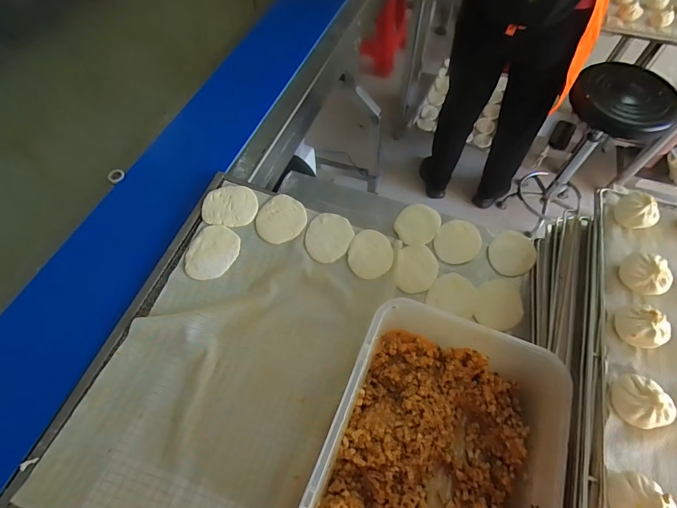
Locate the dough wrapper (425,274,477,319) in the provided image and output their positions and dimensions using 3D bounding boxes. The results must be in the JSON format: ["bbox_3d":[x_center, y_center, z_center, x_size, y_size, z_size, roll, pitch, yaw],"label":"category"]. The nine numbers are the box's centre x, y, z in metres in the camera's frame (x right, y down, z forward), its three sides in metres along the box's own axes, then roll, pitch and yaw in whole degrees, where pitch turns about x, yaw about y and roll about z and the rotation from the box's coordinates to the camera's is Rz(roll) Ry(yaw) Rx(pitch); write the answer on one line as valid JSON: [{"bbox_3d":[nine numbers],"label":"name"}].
[{"bbox_3d":[0.216,0.074,0.685,0.087,0.004,0.085,23,69,12],"label":"dough wrapper"}]

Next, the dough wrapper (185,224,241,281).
[{"bbox_3d":[-0.228,-0.003,0.665,0.080,0.006,0.107,27,64,0],"label":"dough wrapper"}]

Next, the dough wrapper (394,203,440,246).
[{"bbox_3d":[0.162,-0.060,0.755,0.084,0.008,0.098,27,64,15],"label":"dough wrapper"}]

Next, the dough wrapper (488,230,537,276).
[{"bbox_3d":[0.339,-0.002,0.722,0.085,0.007,0.091,-4,70,7],"label":"dough wrapper"}]

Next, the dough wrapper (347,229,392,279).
[{"bbox_3d":[0.063,-0.001,0.713,0.083,0.005,0.104,8,63,-6],"label":"dough wrapper"}]

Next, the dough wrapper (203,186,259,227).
[{"bbox_3d":[-0.208,-0.094,0.711,0.098,0.005,0.087,4,69,-10],"label":"dough wrapper"}]

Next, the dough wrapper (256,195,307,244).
[{"bbox_3d":[-0.113,-0.068,0.718,0.088,0.006,0.100,44,69,4],"label":"dough wrapper"}]

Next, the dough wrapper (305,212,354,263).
[{"bbox_3d":[-0.019,-0.032,0.717,0.085,0.006,0.102,25,68,8],"label":"dough wrapper"}]

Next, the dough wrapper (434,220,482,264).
[{"bbox_3d":[0.238,-0.024,0.736,0.085,0.004,0.098,33,70,14],"label":"dough wrapper"}]

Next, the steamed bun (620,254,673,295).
[{"bbox_3d":[0.421,0.029,0.504,0.050,0.035,0.051,5,61,3],"label":"steamed bun"}]

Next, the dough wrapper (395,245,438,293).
[{"bbox_3d":[0.152,0.027,0.712,0.077,0.004,0.102,10,64,1],"label":"dough wrapper"}]

